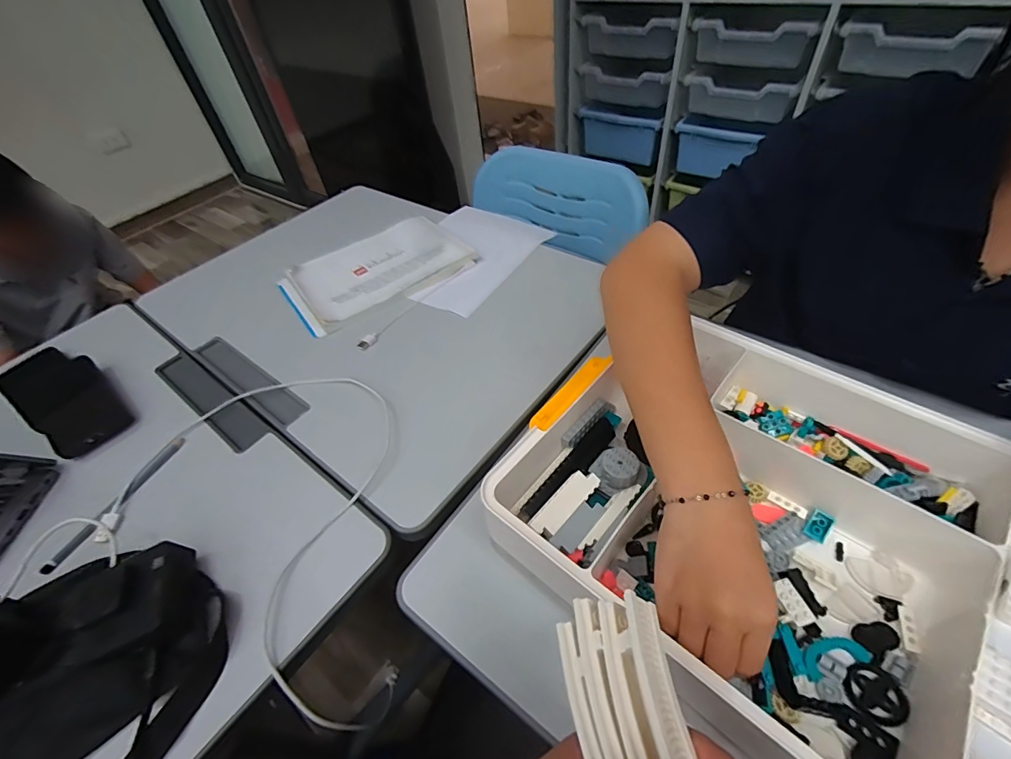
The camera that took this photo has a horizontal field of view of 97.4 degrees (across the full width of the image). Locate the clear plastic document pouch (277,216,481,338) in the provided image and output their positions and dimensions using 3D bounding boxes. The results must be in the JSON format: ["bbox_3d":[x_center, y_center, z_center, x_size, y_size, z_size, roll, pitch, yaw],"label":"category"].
[{"bbox_3d":[-0.213,-0.185,0.737,0.289,0.022,0.183,-31,52,-19],"label":"clear plastic document pouch"}]

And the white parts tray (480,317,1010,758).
[{"bbox_3d":[0.234,0.119,0.352,0.425,0.069,0.311,34,60,31],"label":"white parts tray"}]

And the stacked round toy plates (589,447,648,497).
[{"bbox_3d":[0.099,0.080,0.397,0.038,0.021,0.042,-28,51,-18],"label":"stacked round toy plates"}]

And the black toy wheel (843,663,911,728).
[{"bbox_3d":[0.256,0.217,0.308,0.036,0.005,0.034,-4,48,4],"label":"black toy wheel"}]

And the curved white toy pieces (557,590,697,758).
[{"bbox_3d":[0.066,0.172,0.186,0.049,0.026,0.146,-16,64,-7],"label":"curved white toy pieces"}]

